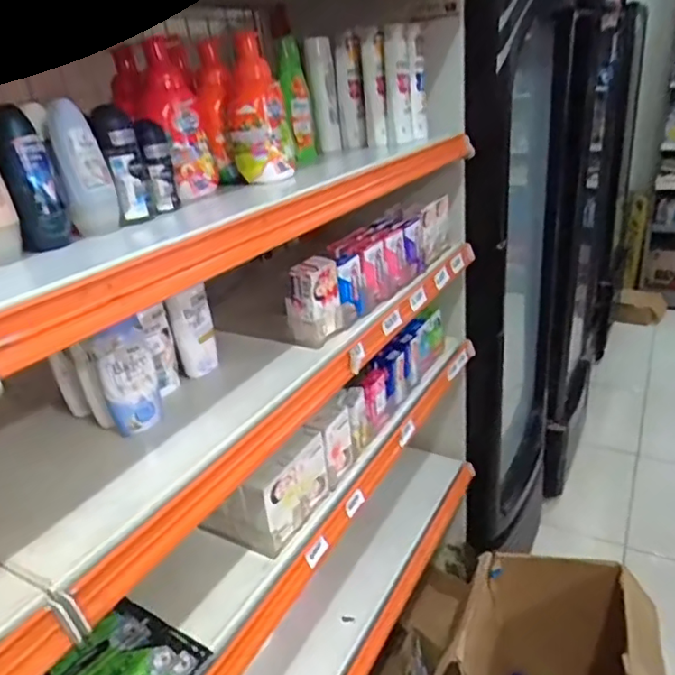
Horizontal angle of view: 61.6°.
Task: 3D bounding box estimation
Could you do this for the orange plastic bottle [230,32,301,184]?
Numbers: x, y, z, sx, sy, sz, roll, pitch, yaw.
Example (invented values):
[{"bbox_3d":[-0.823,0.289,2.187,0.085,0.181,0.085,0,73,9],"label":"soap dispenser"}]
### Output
[{"bbox_3d":[-0.093,-0.269,0.668,0.050,0.156,0.063,10,28,30],"label":"orange plastic bottle"}]

